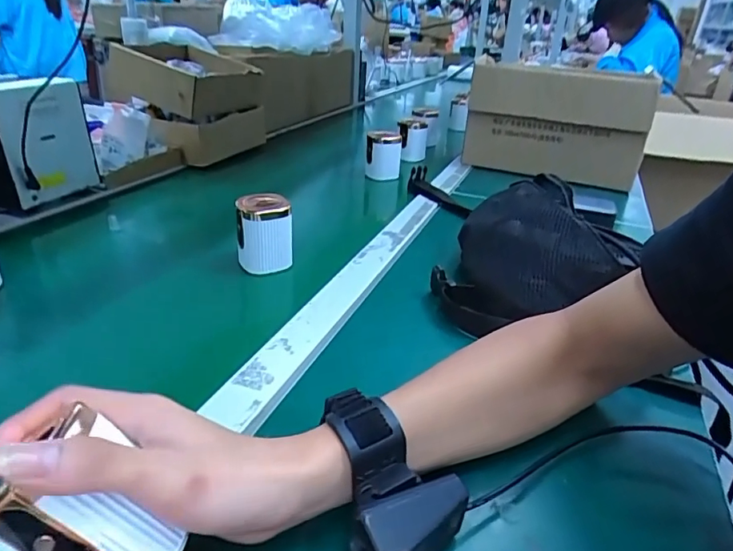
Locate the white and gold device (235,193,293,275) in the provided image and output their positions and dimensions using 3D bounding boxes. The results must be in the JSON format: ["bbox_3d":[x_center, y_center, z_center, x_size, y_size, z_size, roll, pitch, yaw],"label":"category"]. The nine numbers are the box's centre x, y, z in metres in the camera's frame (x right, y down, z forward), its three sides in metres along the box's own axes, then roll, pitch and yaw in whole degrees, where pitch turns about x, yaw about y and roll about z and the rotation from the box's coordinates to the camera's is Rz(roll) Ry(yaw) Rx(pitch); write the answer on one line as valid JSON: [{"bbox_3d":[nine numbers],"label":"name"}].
[{"bbox_3d":[-0.111,-0.047,0.557,0.058,0.074,0.047,-4,29,-16],"label":"white and gold device"}]

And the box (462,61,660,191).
[{"bbox_3d":[0.340,-0.280,0.924,0.298,0.175,0.093,15,29,19],"label":"box"}]

